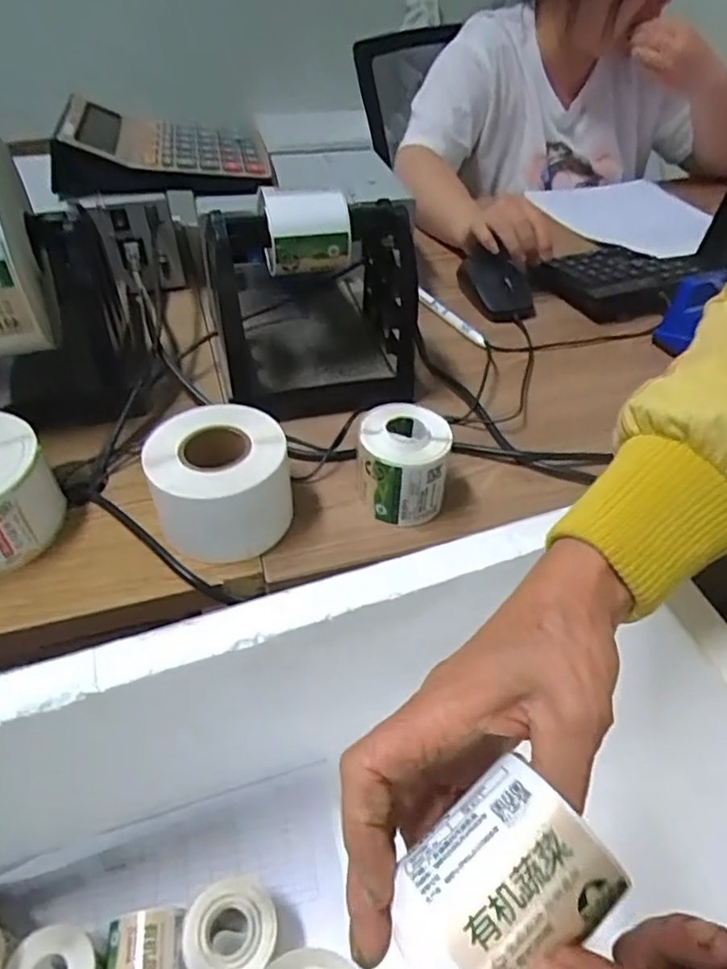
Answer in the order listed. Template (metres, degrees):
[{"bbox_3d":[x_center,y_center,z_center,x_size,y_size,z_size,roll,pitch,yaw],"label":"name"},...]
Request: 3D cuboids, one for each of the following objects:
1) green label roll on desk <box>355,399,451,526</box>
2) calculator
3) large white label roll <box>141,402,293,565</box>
[{"bbox_3d":[0.025,-0.012,0.431,0.058,0.062,0.056,1,45,-1],"label":"green label roll on desk"},{"bbox_3d":[-0.183,-0.312,0.586,0.195,0.053,0.123,-12,46,-13],"label":"calculator"},{"bbox_3d":[-0.091,-0.003,0.413,0.083,0.067,0.077,2,45,-2],"label":"large white label roll"}]

